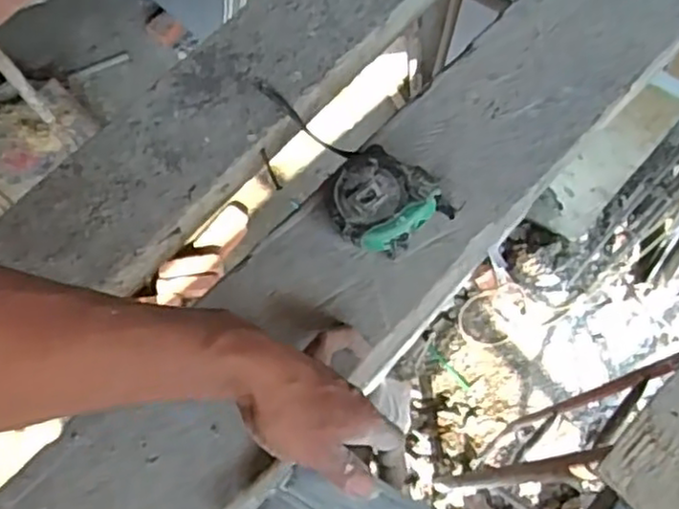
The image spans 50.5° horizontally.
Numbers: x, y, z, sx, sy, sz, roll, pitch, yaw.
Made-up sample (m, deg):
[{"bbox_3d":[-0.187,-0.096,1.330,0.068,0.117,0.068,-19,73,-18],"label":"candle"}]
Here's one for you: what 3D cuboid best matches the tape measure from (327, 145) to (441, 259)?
[{"bbox_3d":[0.028,-0.036,0.522,0.068,0.036,0.066,38,76,12],"label":"tape measure"}]

